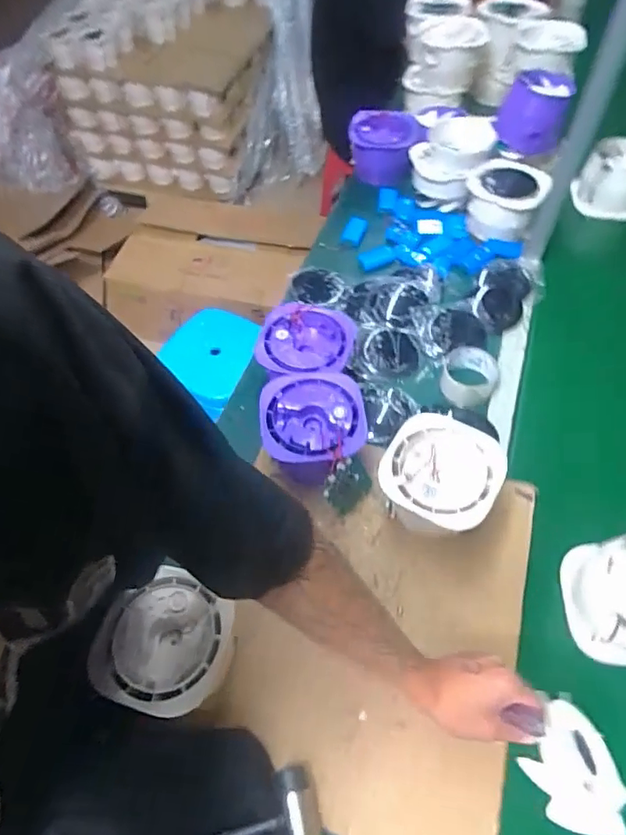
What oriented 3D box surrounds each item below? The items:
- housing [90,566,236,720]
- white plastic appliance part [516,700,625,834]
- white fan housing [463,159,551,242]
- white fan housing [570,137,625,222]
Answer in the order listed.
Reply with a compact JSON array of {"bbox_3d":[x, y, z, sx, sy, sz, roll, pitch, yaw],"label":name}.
[{"bbox_3d":[-0.160,0.244,0.566,0.141,0.038,0.136,12,58,12],"label":"housing"},{"bbox_3d":[0.246,0.330,0.490,0.093,0.013,0.102,8,53,-11],"label":"white plastic appliance part"},{"bbox_3d":[0.373,-0.428,1.025,0.145,0.099,0.130,21,60,17],"label":"white fan housing"},{"bbox_3d":[0.633,-0.511,1.111,0.160,0.106,0.153,-2,56,3],"label":"white fan housing"}]

